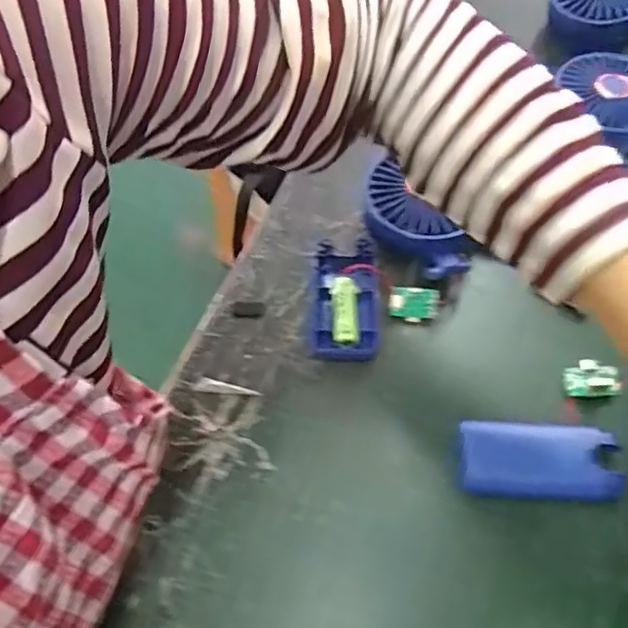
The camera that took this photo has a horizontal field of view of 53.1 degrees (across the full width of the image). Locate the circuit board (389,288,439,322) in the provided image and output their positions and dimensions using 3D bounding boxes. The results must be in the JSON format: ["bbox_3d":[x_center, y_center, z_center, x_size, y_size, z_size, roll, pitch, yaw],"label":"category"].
[{"bbox_3d":[0.069,-0.006,0.437,0.033,0.004,0.023,3,96,8],"label":"circuit board"}]

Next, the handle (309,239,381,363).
[{"bbox_3d":[0.023,-0.012,0.441,0.046,0.019,0.092,2,60,3],"label":"handle"}]

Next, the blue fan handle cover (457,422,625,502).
[{"bbox_3d":[0.135,0.089,0.381,0.090,0.019,0.042,4,60,4],"label":"blue fan handle cover"}]

